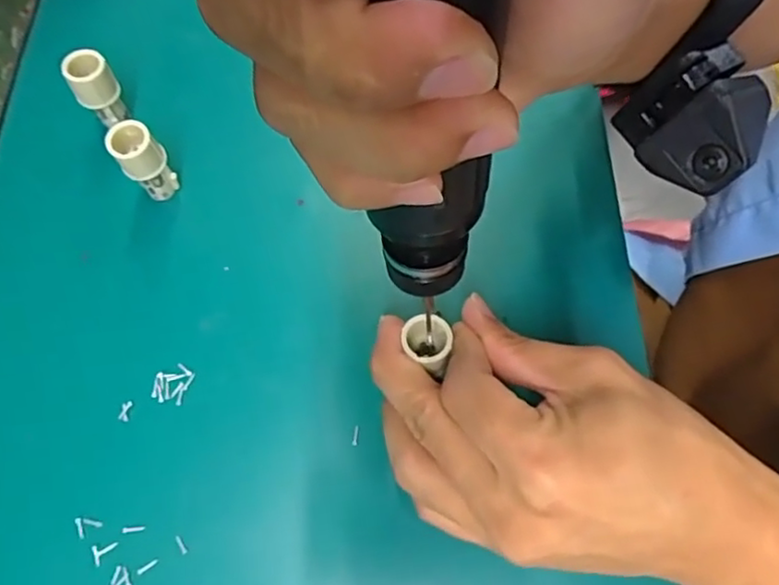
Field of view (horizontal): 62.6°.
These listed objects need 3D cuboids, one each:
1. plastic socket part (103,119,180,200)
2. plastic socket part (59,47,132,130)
[{"bbox_3d":[-0.112,-0.057,0.292,0.016,0.044,0.018,42,71,17],"label":"plastic socket part"},{"bbox_3d":[-0.139,-0.096,0.308,0.020,0.040,0.015,-31,69,-14],"label":"plastic socket part"}]

